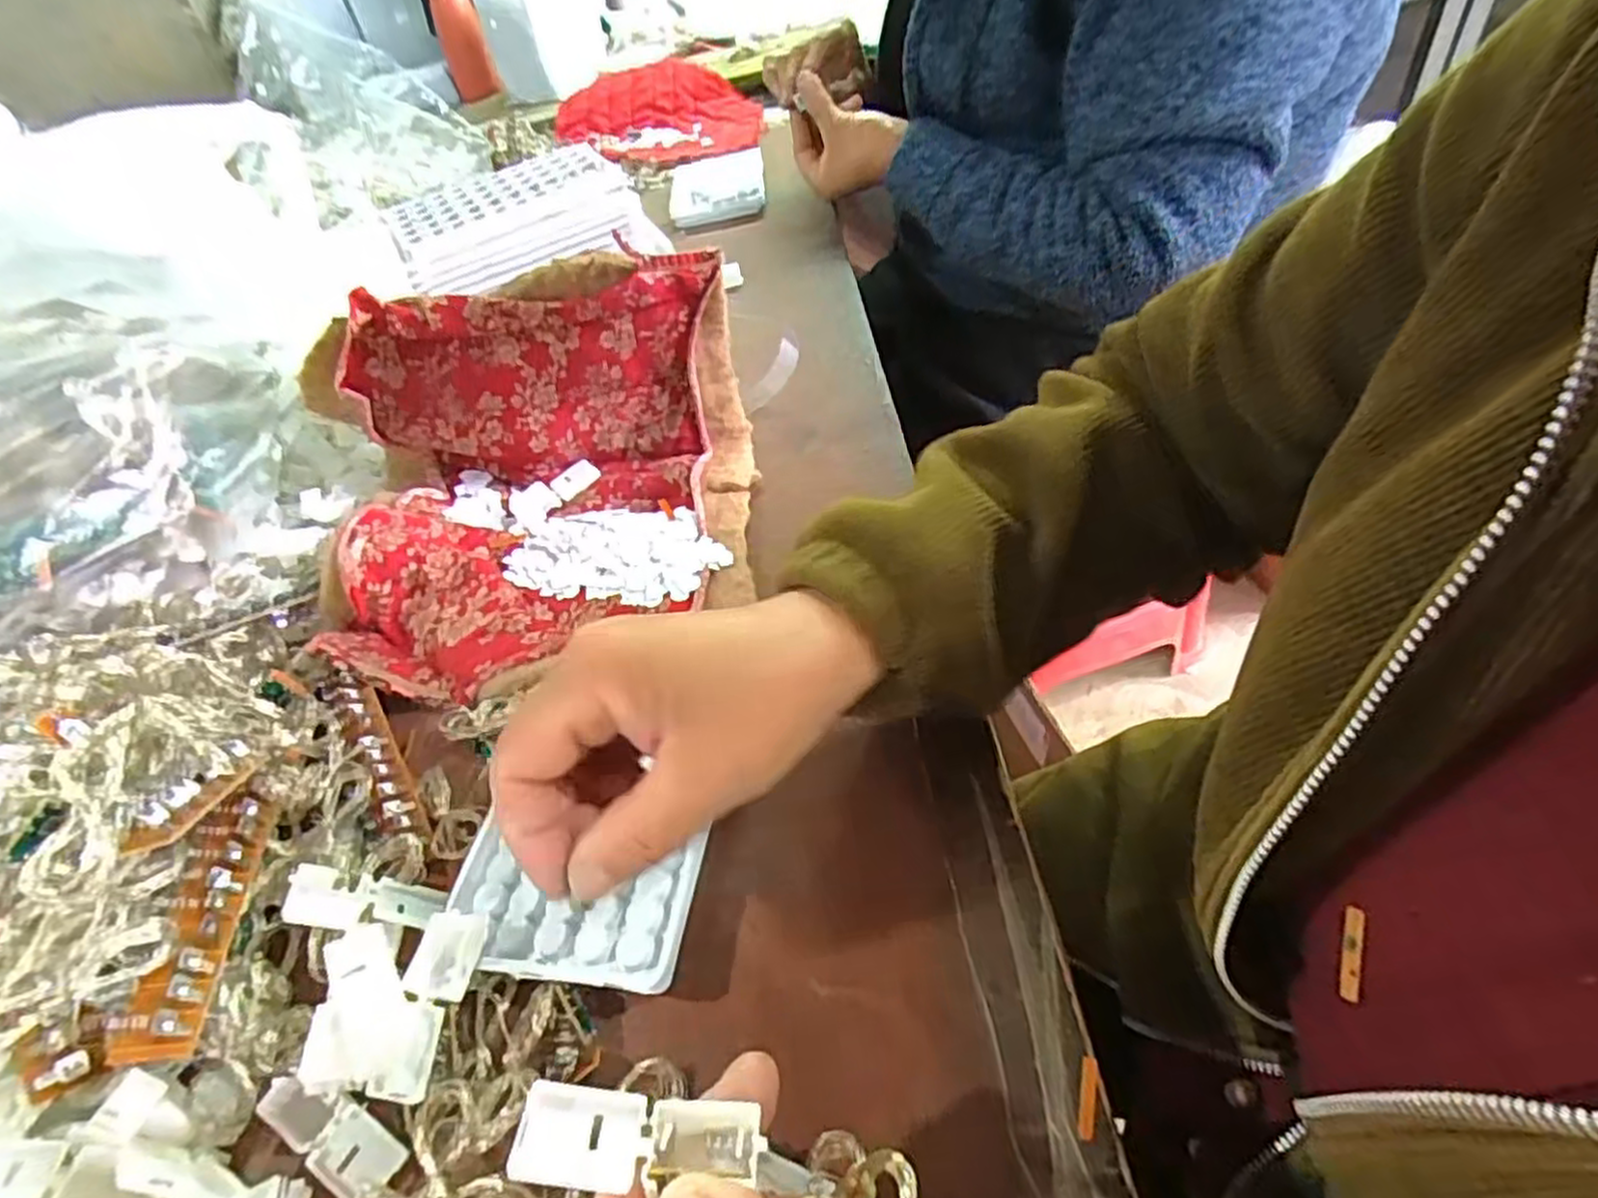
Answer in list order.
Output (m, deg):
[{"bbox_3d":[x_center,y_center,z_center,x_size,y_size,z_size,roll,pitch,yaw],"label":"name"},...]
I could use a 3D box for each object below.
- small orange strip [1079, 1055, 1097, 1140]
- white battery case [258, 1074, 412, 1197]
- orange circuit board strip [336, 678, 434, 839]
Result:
[{"bbox_3d":[0.086,0.148,0.229,0.004,0.004,0.022,6,48,18],"label":"small orange strip"},{"bbox_3d":[-0.152,0.173,0.249,0.055,0.007,0.019,14,51,24],"label":"white battery case"},{"bbox_3d":[-0.189,0.071,0.348,0.015,0.015,0.097,-32,48,-18],"label":"orange circuit board strip"}]

